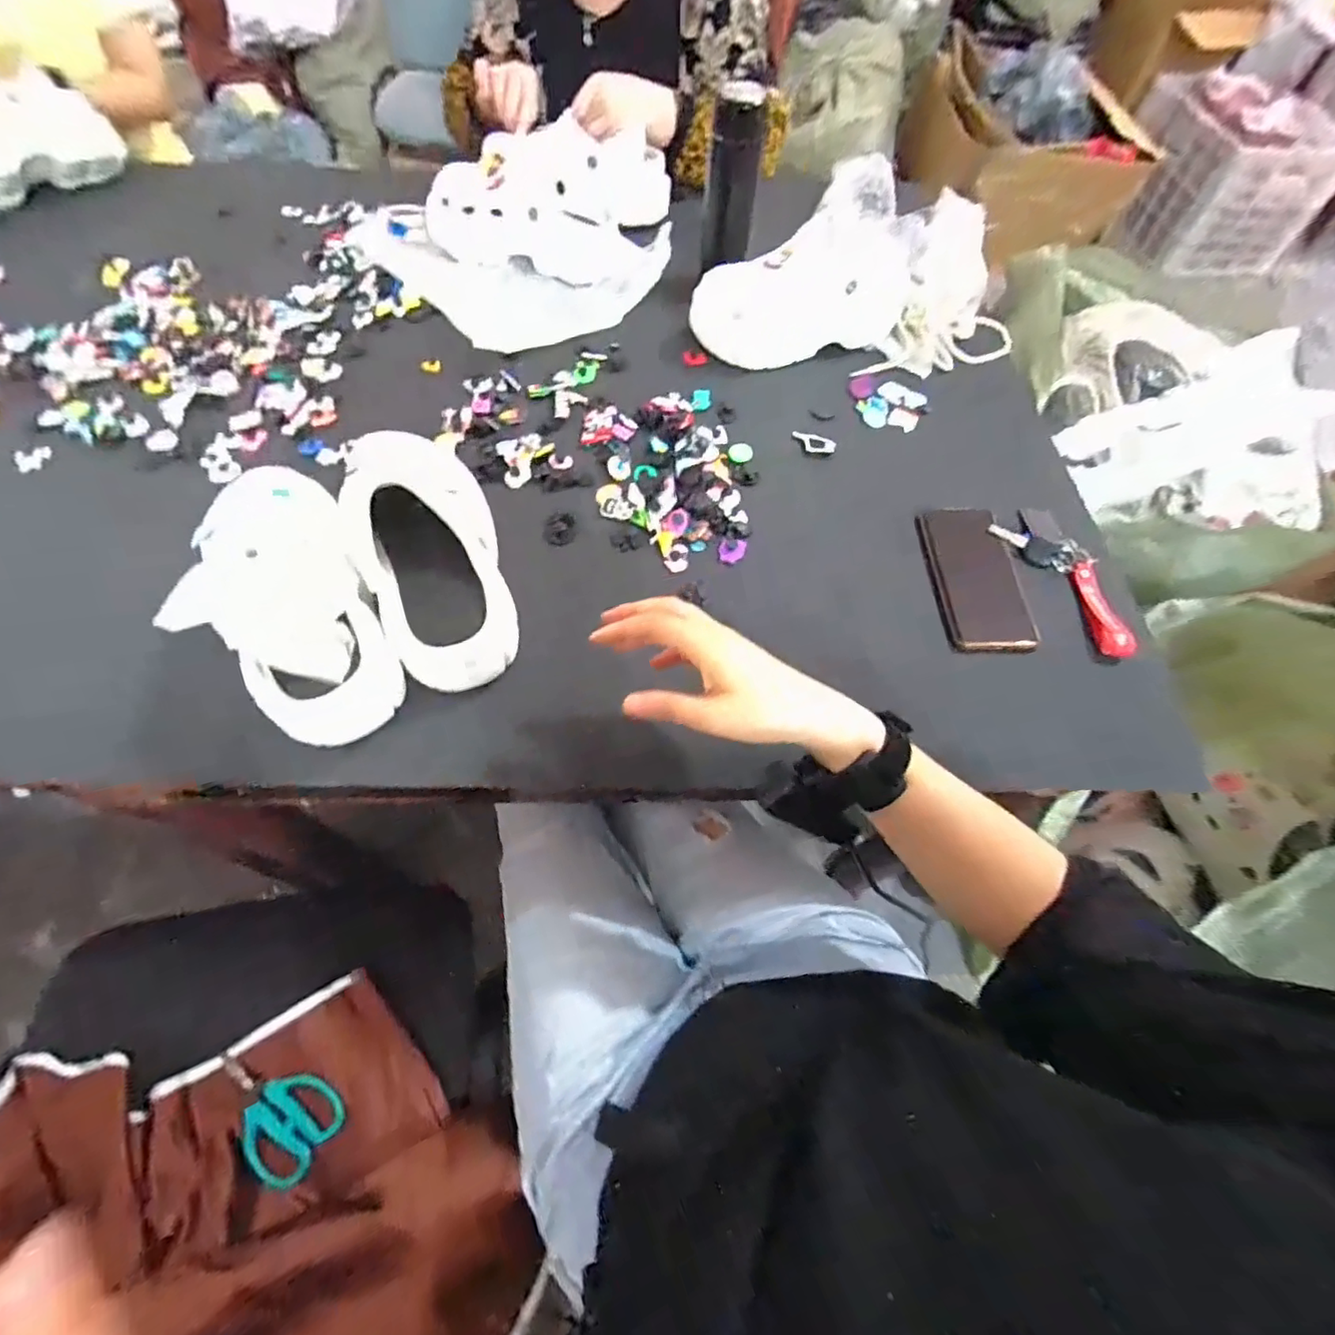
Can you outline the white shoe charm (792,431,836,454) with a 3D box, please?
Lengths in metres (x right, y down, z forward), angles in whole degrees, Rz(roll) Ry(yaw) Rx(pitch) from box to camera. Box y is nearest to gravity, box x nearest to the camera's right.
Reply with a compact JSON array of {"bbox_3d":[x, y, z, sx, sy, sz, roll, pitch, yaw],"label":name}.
[{"bbox_3d":[0.154,-0.240,0.641,0.052,0.012,0.022,35,65,16],"label":"white shoe charm"}]

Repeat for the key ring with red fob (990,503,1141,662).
[{"bbox_3d":[0.376,-0.085,0.553,0.066,0.024,0.160,-26,64,-16],"label":"key ring with red fob"}]

